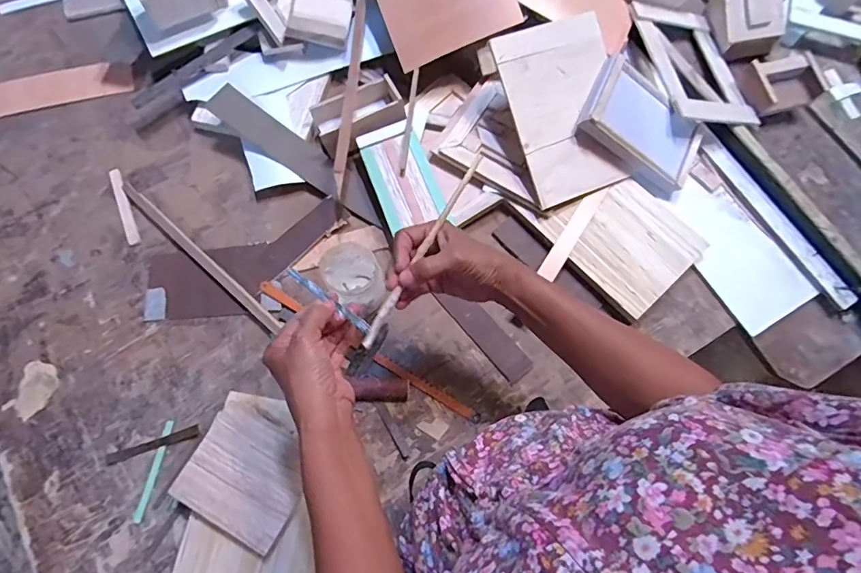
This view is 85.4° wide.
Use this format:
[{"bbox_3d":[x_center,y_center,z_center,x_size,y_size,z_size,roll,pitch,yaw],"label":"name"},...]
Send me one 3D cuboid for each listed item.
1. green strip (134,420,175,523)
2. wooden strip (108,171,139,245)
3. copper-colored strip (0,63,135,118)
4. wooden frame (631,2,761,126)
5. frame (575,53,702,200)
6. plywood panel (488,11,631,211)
[{"bbox_3d":[-0.308,0.203,0.518,0.011,0.007,0.105,10,74,2],"label":"green strip"},{"bbox_3d":[-0.402,-0.106,0.610,0.013,0.004,0.115,-22,75,-7],"label":"wooden strip"},{"bbox_3d":[-0.529,-0.283,0.665,0.190,0.007,0.060,-14,77,-3],"label":"copper-colored strip"},{"bbox_3d":[0.361,-0.306,0.646,0.120,0.016,0.207,-7,71,-16],"label":"wooden frame"},{"bbox_3d":[0.278,-0.208,0.605,0.169,0.029,0.112,31,87,-16],"label":"frame"},{"bbox_3d":[0.173,-0.222,0.589,0.142,0.009,0.209,-22,100,-10],"label":"plywood panel"}]

